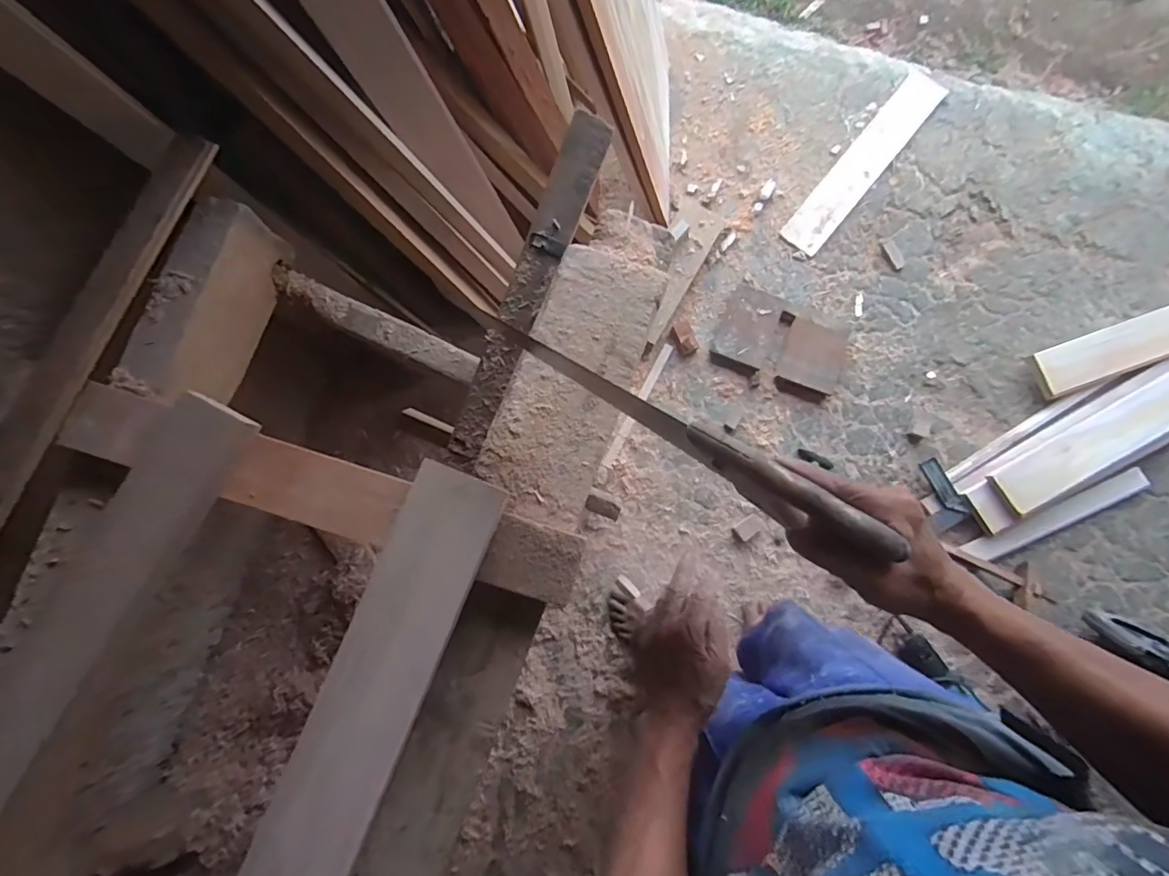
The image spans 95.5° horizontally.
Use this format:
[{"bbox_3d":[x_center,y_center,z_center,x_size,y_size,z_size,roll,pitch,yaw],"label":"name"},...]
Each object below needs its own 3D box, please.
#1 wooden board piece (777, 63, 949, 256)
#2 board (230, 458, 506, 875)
[{"bbox_3d":[0.751,-0.743,1.428,0.114,0.021,0.592,39,87,15],"label":"wooden board piece"},{"bbox_3d":[-0.337,0.543,0.510,0.112,0.039,1.090,22,81,-2],"label":"board"}]

